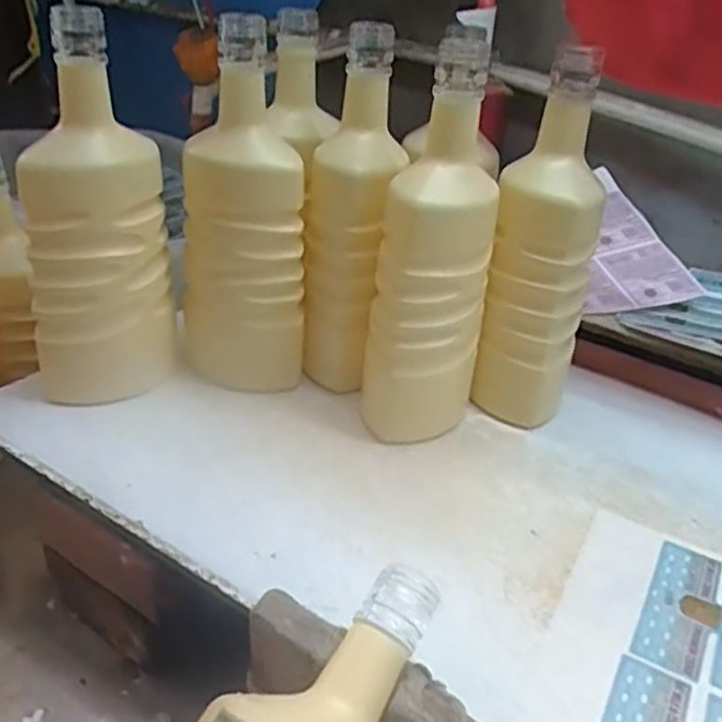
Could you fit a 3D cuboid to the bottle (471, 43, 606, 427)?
[{"bbox_3d":[0.124,-0.068,0.497,0.067,0.243,0.067,14,31,17],"label":"bottle"}]

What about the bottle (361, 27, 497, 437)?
[{"bbox_3d":[0.046,-0.063,0.471,0.075,0.244,0.068,7,31,3],"label":"bottle"}]

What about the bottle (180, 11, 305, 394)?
[{"bbox_3d":[-0.088,-0.102,0.519,0.087,0.237,0.099,-1,30,-10],"label":"bottle"}]

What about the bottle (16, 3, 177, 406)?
[{"bbox_3d":[-0.175,-0.077,0.475,0.065,0.222,0.082,13,31,15],"label":"bottle"}]

